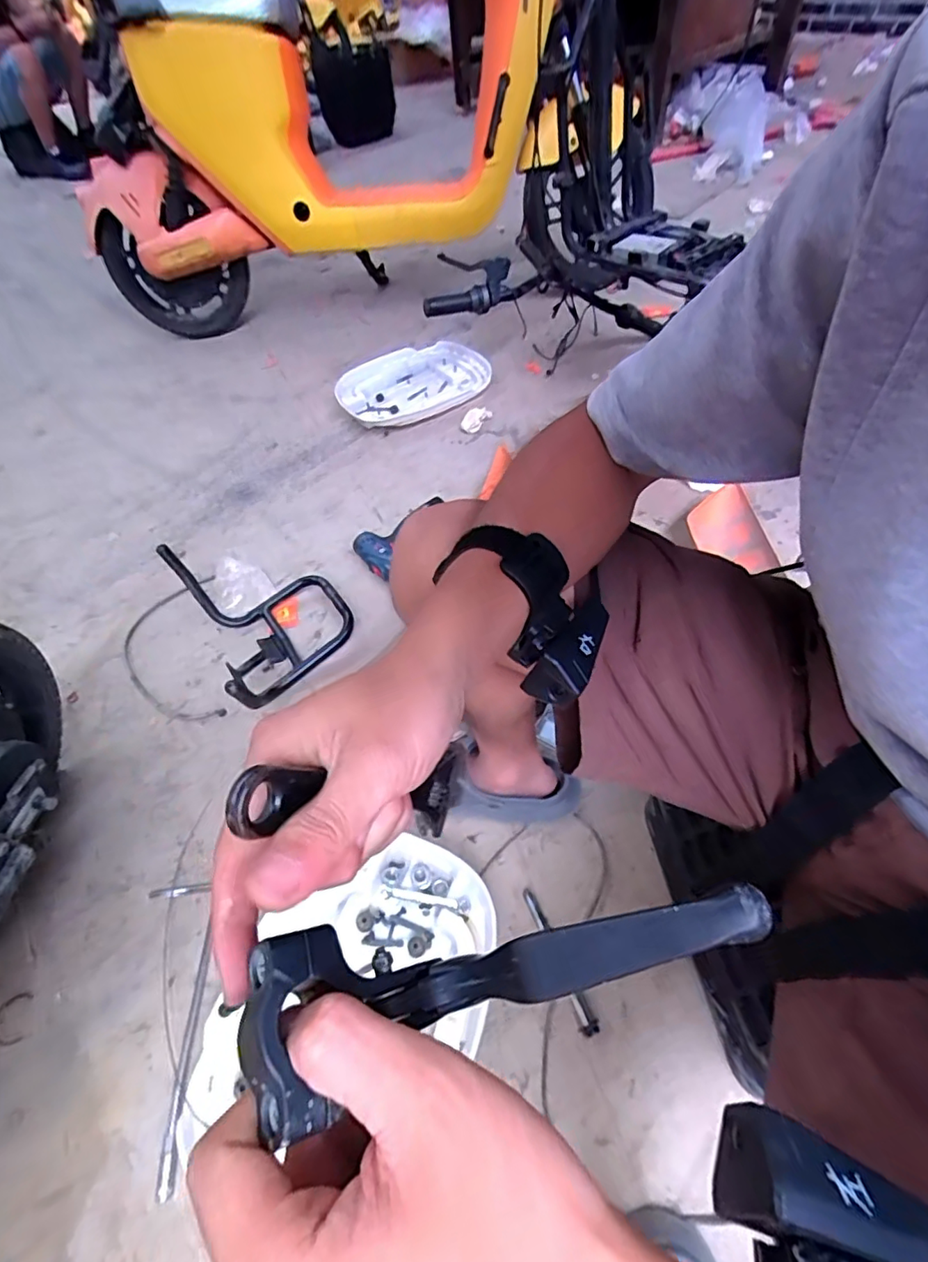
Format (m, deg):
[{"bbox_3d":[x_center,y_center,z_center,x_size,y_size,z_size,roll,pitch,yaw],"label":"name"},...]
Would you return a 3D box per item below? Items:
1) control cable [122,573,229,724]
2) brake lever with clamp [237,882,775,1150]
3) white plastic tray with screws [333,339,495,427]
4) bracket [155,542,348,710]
[{"bbox_3d":[-0.489,0.032,0.926,0.155,0.013,0.302,-17,53,-8],"label":"control cable"},{"bbox_3d":[0.014,0.109,0.171,0.148,0.054,0.045,-15,53,6],"label":"brake lever with clamp"},{"bbox_3d":[-0.115,-0.606,1.344,0.381,0.044,0.285,-27,55,-15],"label":"white plastic tray with screws"},{"bbox_3d":[-0.296,-0.025,0.864,0.212,0.141,0.324,-32,57,-18],"label":"bracket"}]

